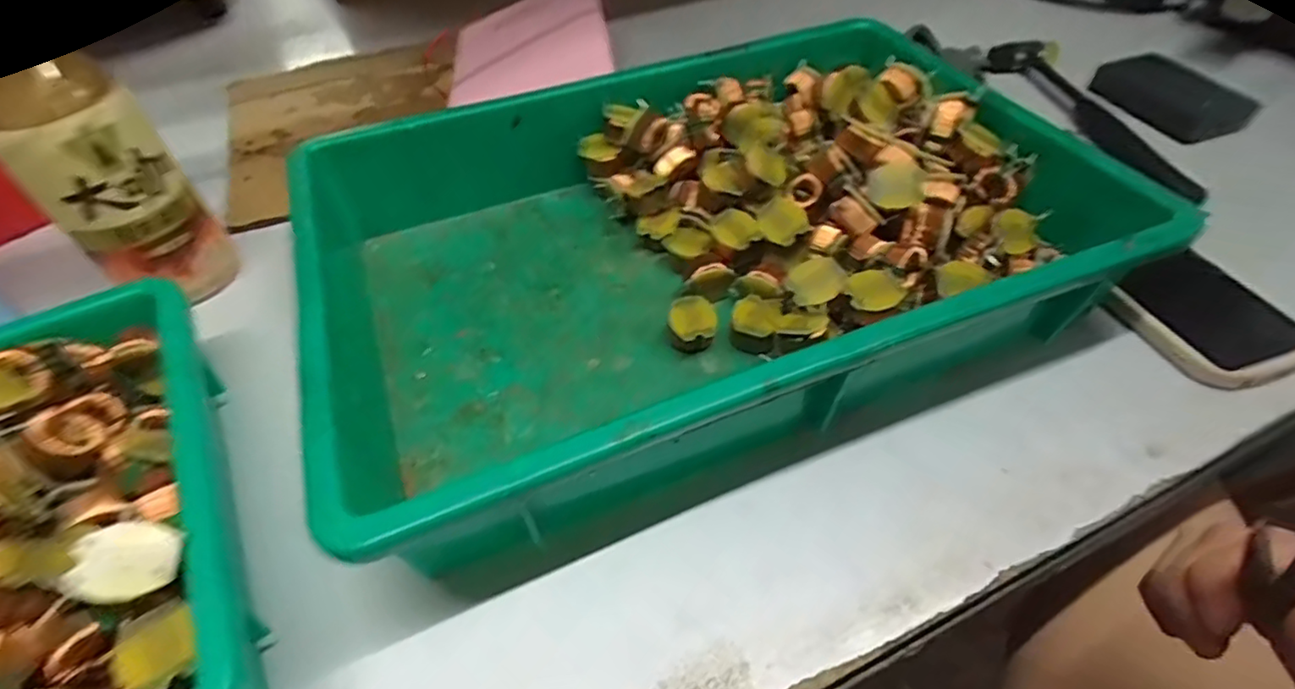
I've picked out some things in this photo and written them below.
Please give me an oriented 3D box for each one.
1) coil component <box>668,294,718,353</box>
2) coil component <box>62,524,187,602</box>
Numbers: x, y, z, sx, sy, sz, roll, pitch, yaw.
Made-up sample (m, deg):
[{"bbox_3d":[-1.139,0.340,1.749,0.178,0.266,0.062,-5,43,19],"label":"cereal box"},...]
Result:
[{"bbox_3d":[0.026,-0.011,0.354,0.027,0.021,0.026,-1,50,1],"label":"coil component"},{"bbox_3d":[-0.185,0.077,0.216,0.031,0.009,0.026,6,56,-19],"label":"coil component"}]

